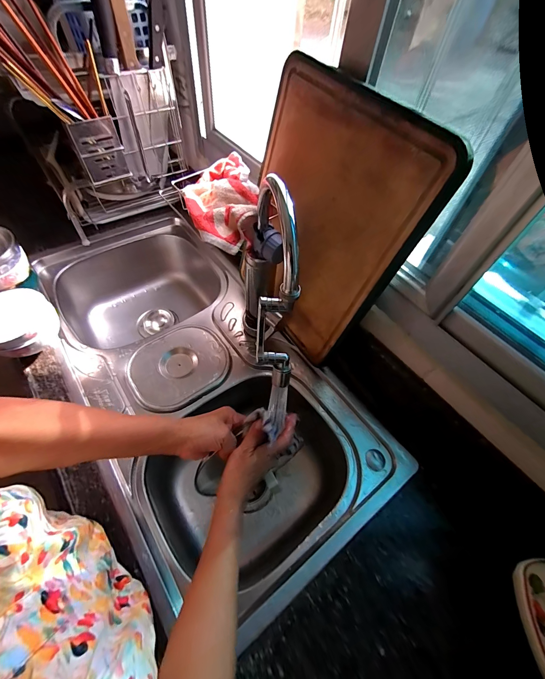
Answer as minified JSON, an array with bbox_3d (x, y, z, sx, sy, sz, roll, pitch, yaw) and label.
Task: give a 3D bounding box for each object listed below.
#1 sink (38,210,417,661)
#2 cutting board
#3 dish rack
[{"bbox_3d":[-0.178,0.072,0.673,0.416,0.203,0.863,-29,63,-22],"label":"sink"},{"bbox_3d":[0.066,-0.166,0.484,0.019,0.388,0.289,-23,63,-31],"label":"cutting board"},{"bbox_3d":[-0.347,-0.408,0.670,0.292,0.307,0.201,-21,60,-18],"label":"dish rack"}]

